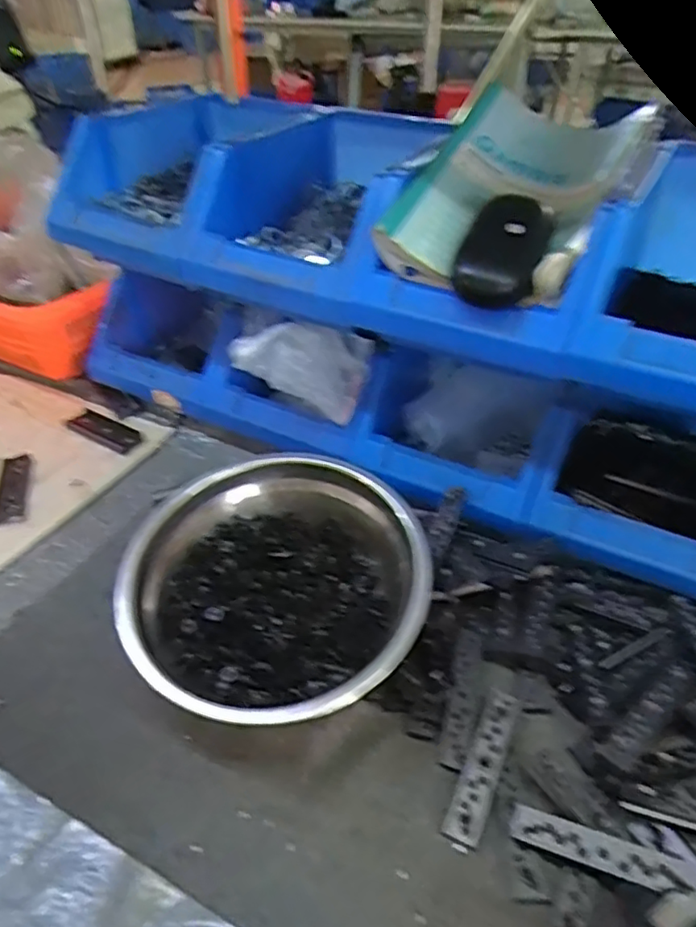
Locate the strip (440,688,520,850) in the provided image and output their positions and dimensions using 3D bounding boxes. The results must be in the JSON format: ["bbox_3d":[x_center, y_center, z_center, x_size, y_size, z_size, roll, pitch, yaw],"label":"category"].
[{"bbox_3d":[0.080,0.175,0.366,0.020,0.004,0.091,19,49,21],"label":"strip"}]

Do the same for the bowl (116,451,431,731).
[{"bbox_3d":[-0.046,0.088,0.416,0.173,0.084,0.184,0,41,0],"label":"bowl"}]

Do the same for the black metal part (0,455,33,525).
[{"bbox_3d":[-0.294,0.022,0.553,0.028,0.004,0.082,-7,45,-12],"label":"black metal part"}]

